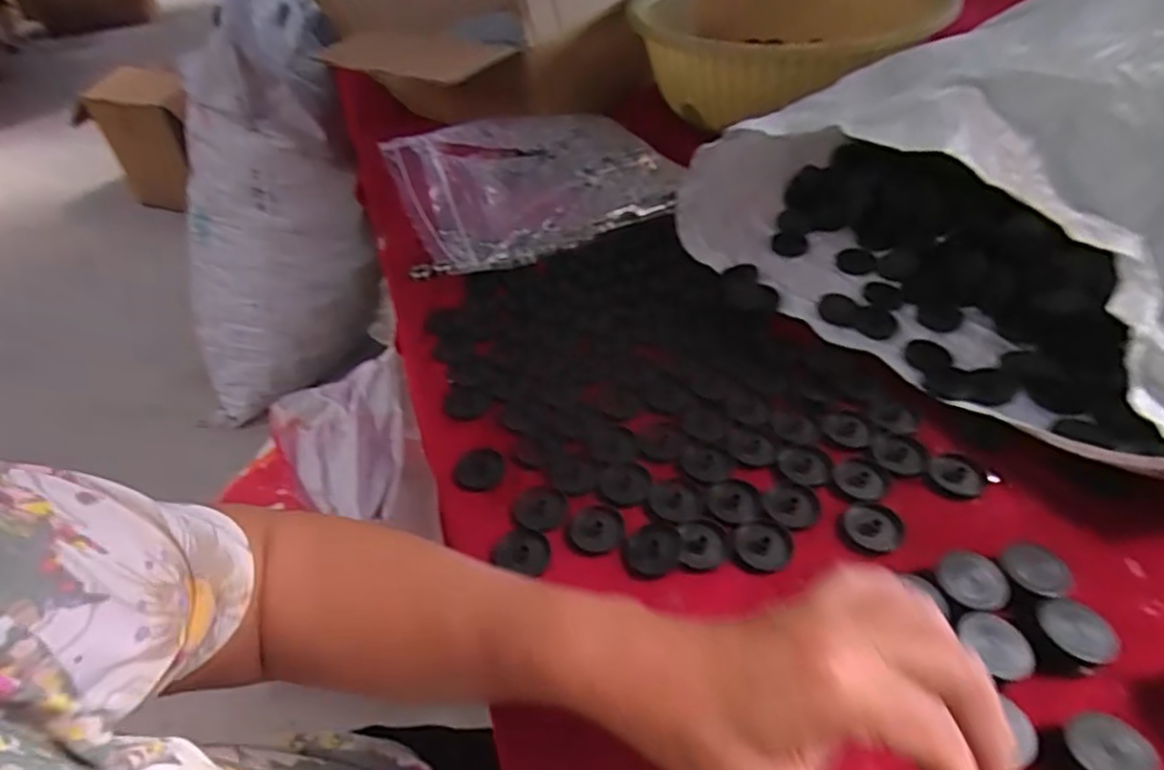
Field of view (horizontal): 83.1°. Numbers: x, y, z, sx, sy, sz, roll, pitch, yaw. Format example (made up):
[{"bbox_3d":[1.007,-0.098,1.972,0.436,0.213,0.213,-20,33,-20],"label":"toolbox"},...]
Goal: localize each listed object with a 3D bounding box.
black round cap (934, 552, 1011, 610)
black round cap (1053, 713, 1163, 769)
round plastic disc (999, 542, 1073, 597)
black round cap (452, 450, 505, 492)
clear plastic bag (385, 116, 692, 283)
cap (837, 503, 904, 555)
[{"bbox_3d":[0.206,0.105,0.348,0.034,0.014,0.033,-4,45,4],"label":"black round cap"},{"bbox_3d":[0.227,0.161,0.286,0.031,0.019,0.032,-4,45,4],"label":"black round cap"},{"bbox_3d":[0.238,0.100,0.346,0.026,0.015,0.030,-30,49,-21],"label":"round plastic disc"},{"bbox_3d":[-0.068,0.056,0.441,0.031,0.004,0.034,-4,45,4],"label":"black round cap"},{"bbox_3d":[-0.051,-0.225,0.680,0.290,0.081,0.236,-13,45,-6],"label":"clear plastic bag"},{"bbox_3d":[0.170,0.084,0.385,0.036,0.004,0.034,-4,45,4],"label":"cap"}]

